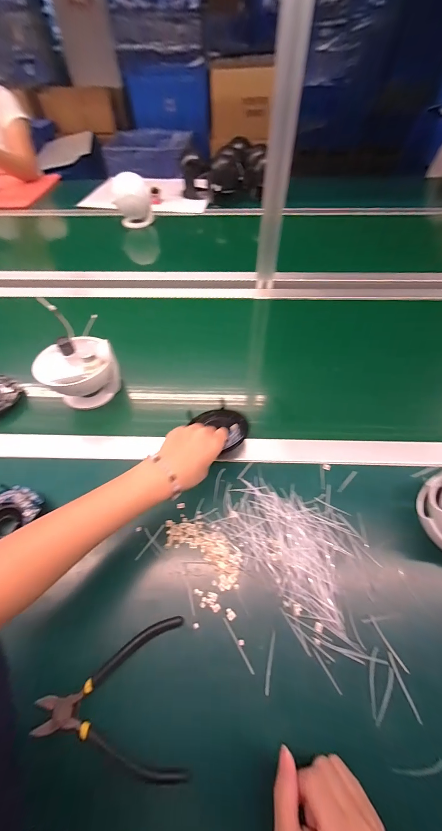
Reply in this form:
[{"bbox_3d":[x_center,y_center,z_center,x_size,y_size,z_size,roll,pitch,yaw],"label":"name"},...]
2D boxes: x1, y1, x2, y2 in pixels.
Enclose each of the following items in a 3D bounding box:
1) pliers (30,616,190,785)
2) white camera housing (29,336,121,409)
[{"bbox_3d":[-0.103,0.276,0.273,0.133,0.014,0.115,-6,54,-4],"label":"pliers"},{"bbox_3d":[-0.232,-0.066,0.472,0.119,0.111,0.088,-36,61,-23],"label":"white camera housing"}]

